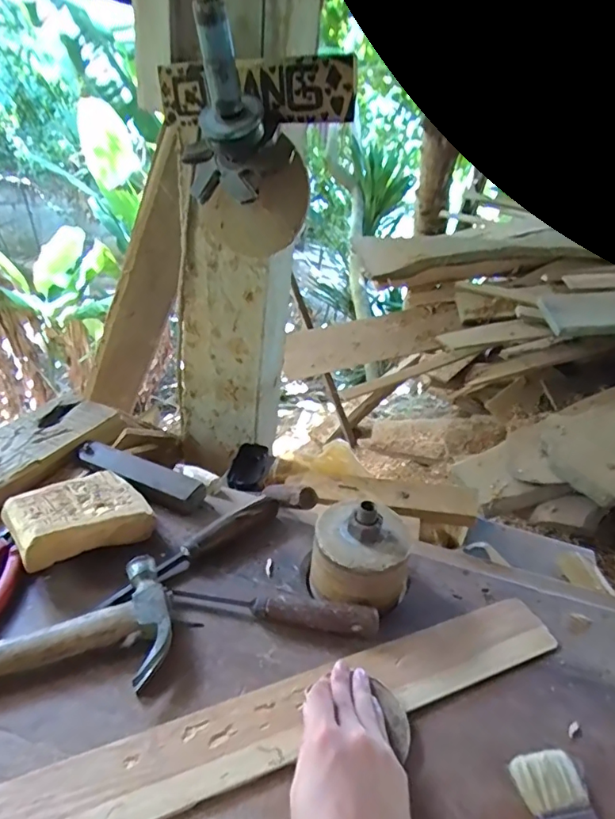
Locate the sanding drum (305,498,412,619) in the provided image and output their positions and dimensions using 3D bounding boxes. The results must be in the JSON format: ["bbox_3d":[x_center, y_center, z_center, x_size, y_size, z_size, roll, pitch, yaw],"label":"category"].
[{"bbox_3d":[0.056,0.153,0.532,0.107,0.101,0.096,7,32,-1],"label":"sanding drum"}]

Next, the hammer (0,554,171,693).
[{"bbox_3d":[-0.267,0.204,0.440,0.278,0.034,0.116,-3,33,-17],"label":"hammer"}]

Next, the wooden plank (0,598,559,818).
[{"bbox_3d":[-0.084,0.269,0.395,0.685,0.008,0.065,-9,35,-22],"label":"wooden plank"}]

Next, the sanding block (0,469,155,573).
[{"bbox_3d":[-0.255,0.118,0.559,0.103,0.041,0.136,32,39,34],"label":"sanding block"}]

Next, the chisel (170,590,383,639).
[{"bbox_3d":[-0.032,0.199,0.503,0.204,0.034,0.025,11,32,5],"label":"chisel"}]

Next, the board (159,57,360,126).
[{"bbox_3d":[-0.065,-0.378,0.601,0.248,0.066,0.021,7,38,15],"label":"board"}]

